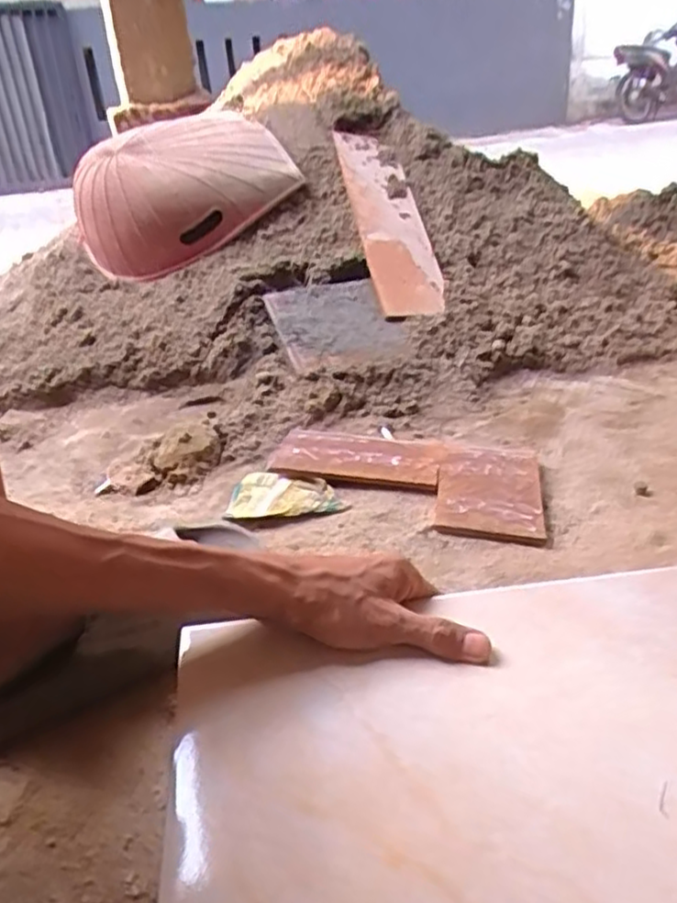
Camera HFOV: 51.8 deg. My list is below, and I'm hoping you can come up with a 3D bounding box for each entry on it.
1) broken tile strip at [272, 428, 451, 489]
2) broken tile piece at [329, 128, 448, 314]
[{"bbox_3d":[0.021,0.004,0.821,0.197,0.013,0.091,1,28,12],"label":"broken tile strip"},{"bbox_3d":[0.081,-0.373,1.130,0.107,0.028,0.420,-9,59,-8],"label":"broken tile piece"}]

